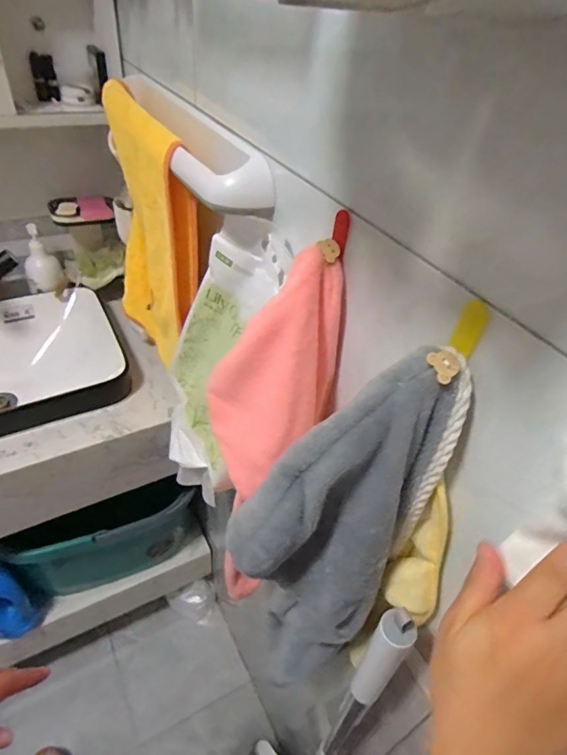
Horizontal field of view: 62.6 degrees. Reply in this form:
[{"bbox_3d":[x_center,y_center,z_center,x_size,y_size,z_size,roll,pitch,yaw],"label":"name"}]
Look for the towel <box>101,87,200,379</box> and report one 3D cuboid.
[{"bbox_3d":[-0.198,-0.204,0.700,0.052,0.354,0.261,-19,48,-27],"label":"towel"}]

